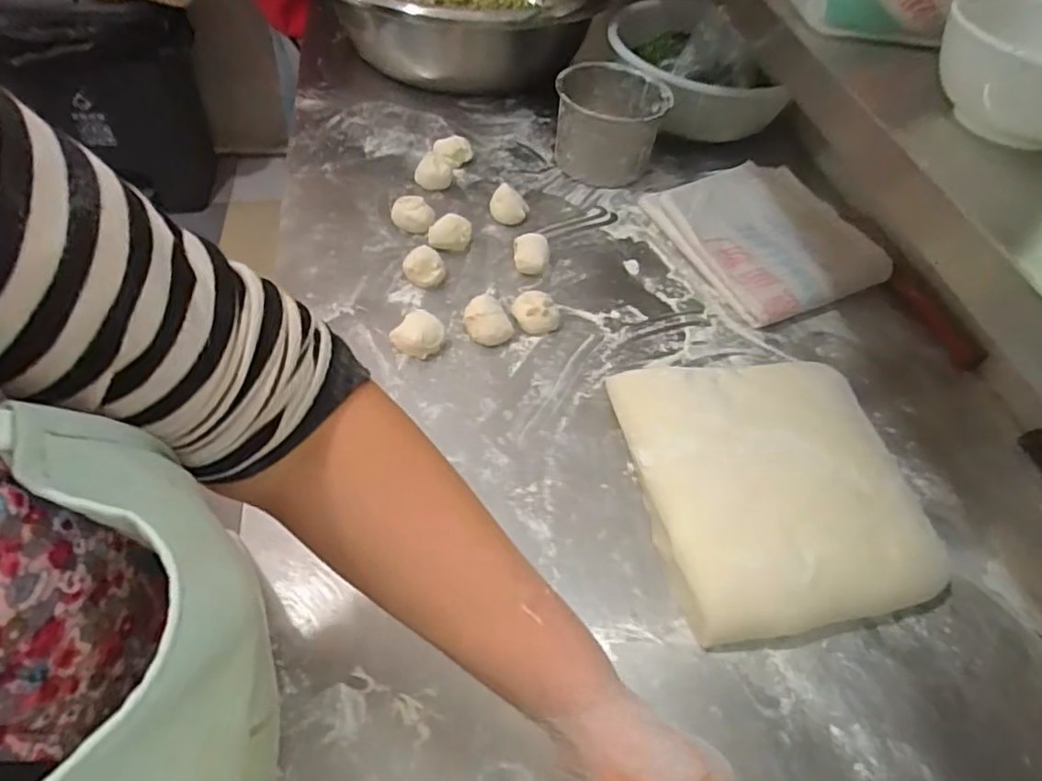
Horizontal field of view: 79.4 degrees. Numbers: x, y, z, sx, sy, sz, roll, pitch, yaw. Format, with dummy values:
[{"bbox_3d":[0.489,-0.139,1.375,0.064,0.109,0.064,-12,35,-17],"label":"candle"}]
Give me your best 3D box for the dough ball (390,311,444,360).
[{"bbox_3d":[-0.107,-0.059,0.666,0.053,0.023,0.051,3,52,-3],"label":"dough ball"}]

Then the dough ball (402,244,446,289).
[{"bbox_3d":[-0.110,-0.143,0.726,0.042,0.029,0.045,3,52,-3],"label":"dough ball"}]

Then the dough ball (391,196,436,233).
[{"bbox_3d":[-0.135,-0.220,0.784,0.051,0.029,0.050,-3,53,-8],"label":"dough ball"}]

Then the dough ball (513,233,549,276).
[{"bbox_3d":[0.012,-0.164,0.751,0.042,0.026,0.042,3,52,-3],"label":"dough ball"}]

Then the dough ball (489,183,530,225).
[{"bbox_3d":[-0.015,-0.242,0.822,0.049,0.027,0.048,3,52,-3],"label":"dough ball"}]

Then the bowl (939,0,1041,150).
[{"bbox_3d":[0.381,-0.228,0.462,0.129,0.073,0.146,-29,60,-25],"label":"bowl"}]

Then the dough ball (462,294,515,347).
[{"bbox_3d":[-0.038,-0.075,0.681,0.041,0.033,0.052,-20,57,-20],"label":"dough ball"}]

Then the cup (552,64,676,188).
[{"bbox_3d":[0.117,-0.373,0.877,0.147,0.106,0.143,3,52,-3],"label":"cup"}]

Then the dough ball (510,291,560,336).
[{"bbox_3d":[0.016,-0.086,0.698,0.051,0.028,0.044,19,53,9],"label":"dough ball"}]

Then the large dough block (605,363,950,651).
[{"bbox_3d":[0.221,0.074,0.573,0.228,0.064,0.267,-8,53,-12],"label":"large dough block"}]

